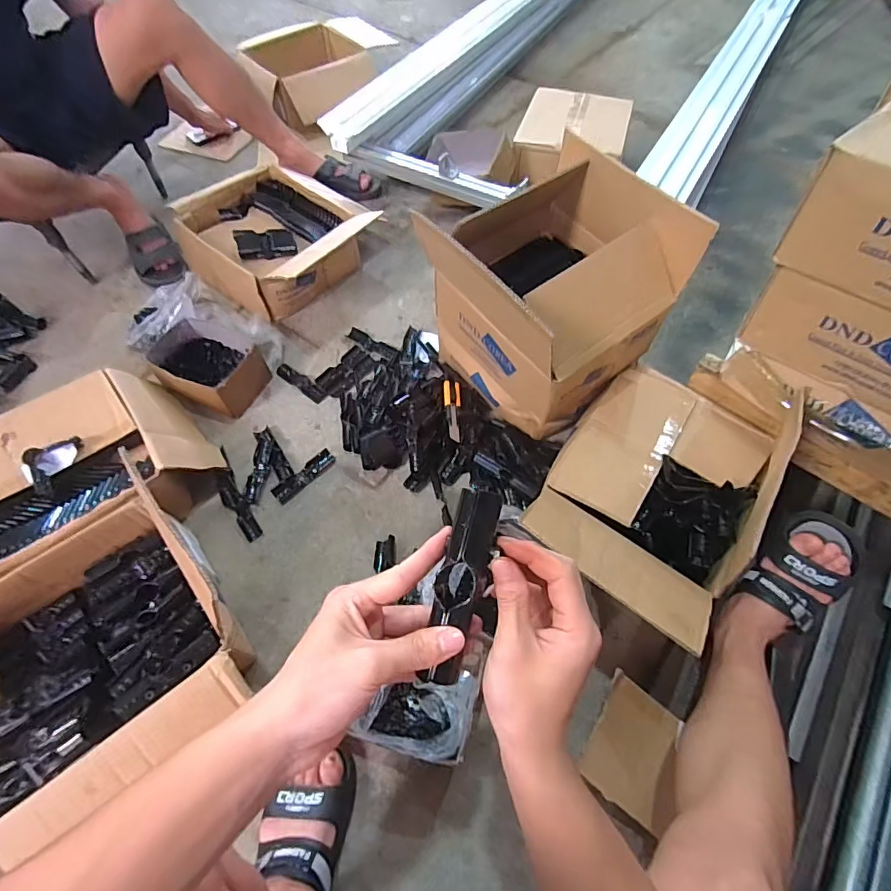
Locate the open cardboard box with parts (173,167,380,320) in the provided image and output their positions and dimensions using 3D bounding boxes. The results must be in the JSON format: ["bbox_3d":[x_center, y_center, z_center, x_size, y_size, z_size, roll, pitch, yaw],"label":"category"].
[{"bbox_3d":[-0.396,-0.510,1.149,0.474,0.154,0.357,35,65,18],"label":"open cardboard box with parts"}]

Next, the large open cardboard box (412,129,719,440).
[{"bbox_3d":[0.154,-0.257,0.853,0.312,0.355,0.355,-33,65,-18],"label":"large open cardboard box"}]

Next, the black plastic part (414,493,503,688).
[{"bbox_3d":[0.010,0.095,0.332,0.030,0.018,0.128,15,82,8],"label":"black plastic part"}]

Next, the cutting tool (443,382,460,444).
[{"bbox_3d":[0.014,-0.070,0.932,0.032,0.020,0.150,-1,59,-1],"label":"cutting tool"}]

